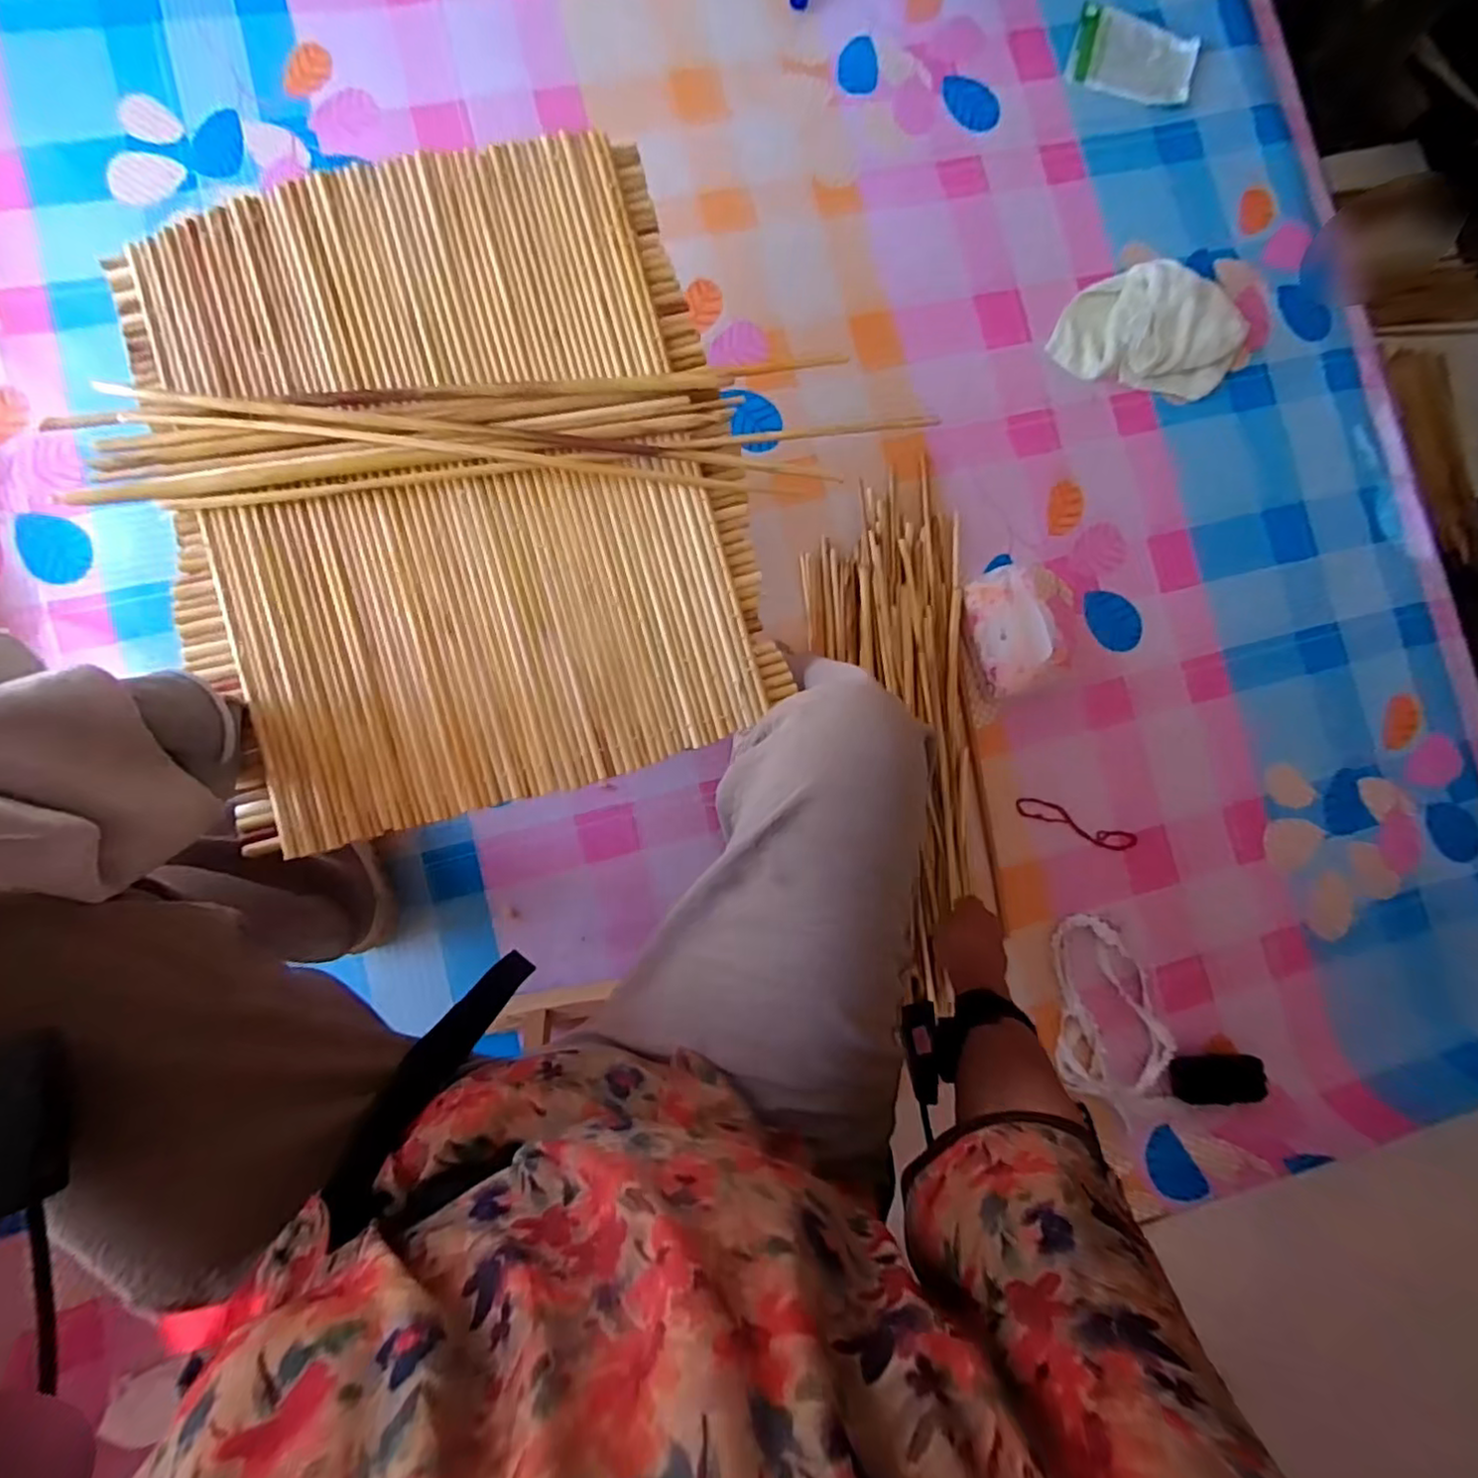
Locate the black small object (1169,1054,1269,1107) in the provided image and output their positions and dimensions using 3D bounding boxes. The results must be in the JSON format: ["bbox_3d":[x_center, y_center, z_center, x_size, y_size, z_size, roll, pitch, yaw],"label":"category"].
[{"bbox_3d":[0.570,0.406,0.773,0.104,0.027,0.052,-4,87,-6],"label":"black small object"}]

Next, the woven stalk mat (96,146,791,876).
[{"bbox_3d":[-0.216,-0.192,0.504,0.411,0.026,0.481,-16,89,-5],"label":"woven stalk mat"}]

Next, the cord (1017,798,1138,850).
[{"bbox_3d":[0.433,0.110,0.836,0.160,0.017,0.030,21,87,-3],"label":"cord"}]

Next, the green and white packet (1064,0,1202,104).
[{"bbox_3d":[0.535,-0.924,0.881,0.167,0.018,0.114,18,87,-4],"label":"green and white packet"}]

